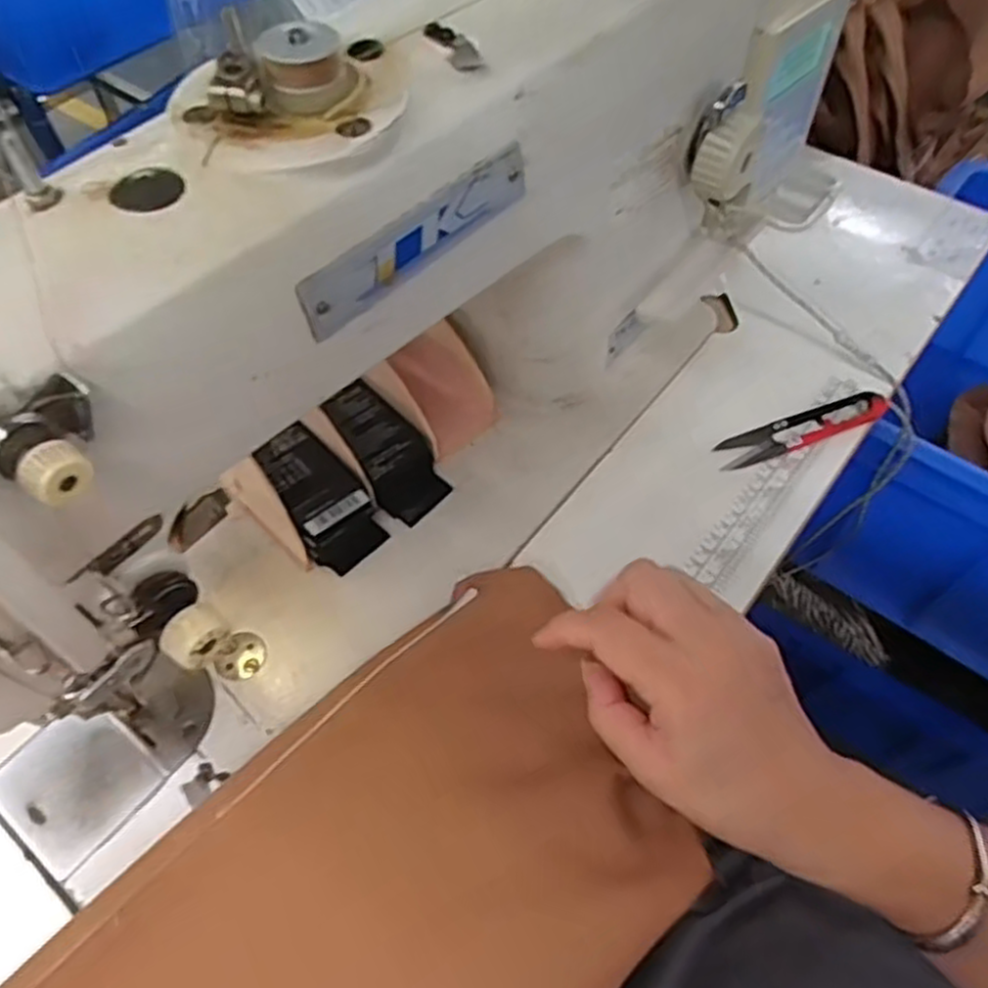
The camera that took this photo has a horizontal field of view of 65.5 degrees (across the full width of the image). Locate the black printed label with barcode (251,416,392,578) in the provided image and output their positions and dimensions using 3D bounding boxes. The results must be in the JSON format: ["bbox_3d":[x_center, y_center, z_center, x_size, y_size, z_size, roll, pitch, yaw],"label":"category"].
[{"bbox_3d":[-0.092,0.001,0.411,0.041,0.041,0.070,-28,60,-17],"label":"black printed label with barcode"}]

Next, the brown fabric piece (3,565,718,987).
[{"bbox_3d":[-0.060,0.178,0.292,0.164,0.016,0.322,39,65,24],"label":"brown fabric piece"}]

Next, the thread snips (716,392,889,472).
[{"bbox_3d":[0.182,-0.040,0.452,0.106,0.009,0.022,-18,58,-11],"label":"thread snips"}]

